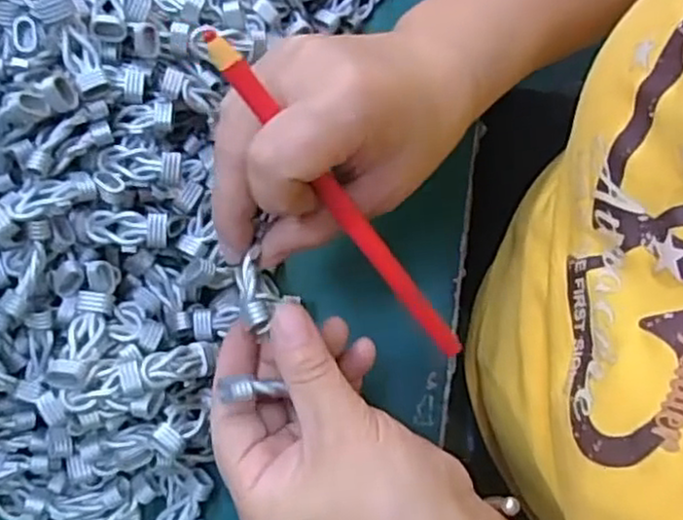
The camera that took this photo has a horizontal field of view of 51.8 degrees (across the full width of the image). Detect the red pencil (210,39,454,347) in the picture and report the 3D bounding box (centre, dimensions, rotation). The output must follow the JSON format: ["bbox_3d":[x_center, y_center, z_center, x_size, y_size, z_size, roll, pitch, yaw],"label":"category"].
[{"bbox_3d":[0.004,-0.017,0.271,0.009,0.006,0.168,-46,122,-10],"label":"red pencil"}]

